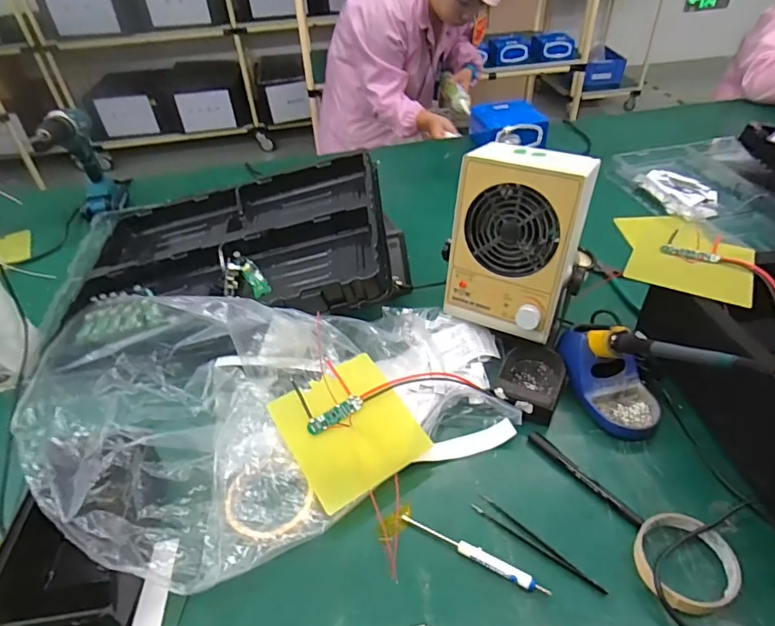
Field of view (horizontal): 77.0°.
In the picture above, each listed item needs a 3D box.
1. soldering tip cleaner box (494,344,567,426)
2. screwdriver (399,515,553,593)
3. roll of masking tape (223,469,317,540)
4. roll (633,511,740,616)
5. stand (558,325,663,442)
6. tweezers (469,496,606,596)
[{"bbox_3d":[0.179,0.084,0.607,0.074,0.035,0.113,12,44,18],"label":"soldering tip cleaner box"},{"bbox_3d":[0.081,0.228,0.464,0.146,0.010,0.013,21,47,25],"label":"screwdriver"},{"bbox_3d":[-0.117,0.190,0.477,0.083,0.018,0.066,15,46,-12],"label":"roll of masking tape"},{"bbox_3d":[0.271,0.226,0.443,0.084,0.014,0.084,-2,41,2],"label":"roll"},{"bbox_3d":[0.271,0.067,0.584,0.087,0.081,0.147,-10,42,-7],"label":"stand"},{"bbox_3d":[0.143,0.226,0.474,0.021,0.008,0.135,-35,50,-30],"label":"tweezers"}]

